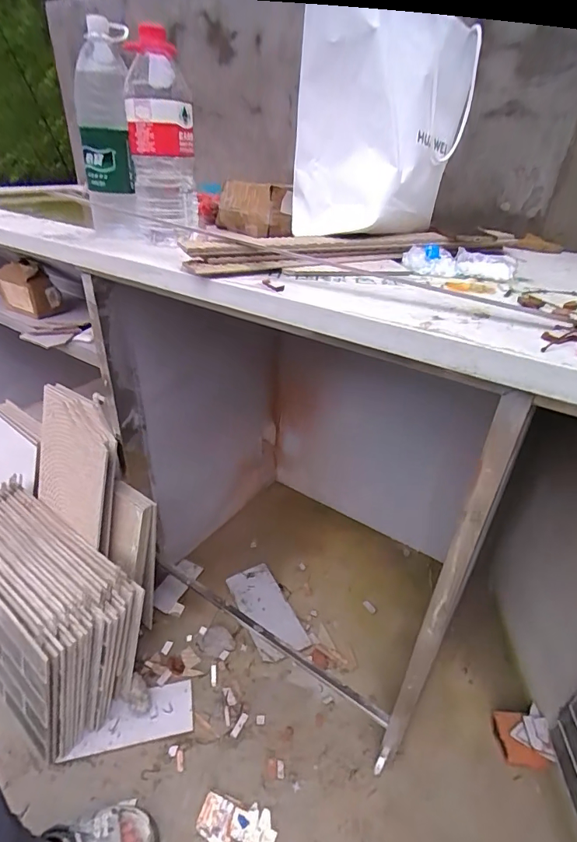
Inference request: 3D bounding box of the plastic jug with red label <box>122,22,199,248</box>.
[{"bbox_3d":[-0.236,-0.510,0.817,0.118,0.319,0.129,-4,32,-12],"label":"plastic jug with red label"}]

